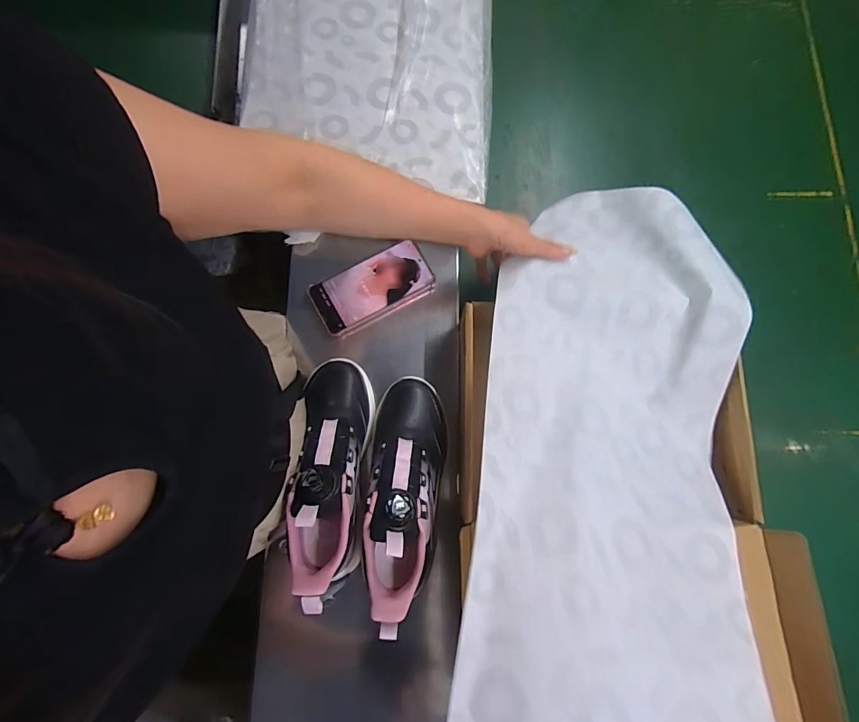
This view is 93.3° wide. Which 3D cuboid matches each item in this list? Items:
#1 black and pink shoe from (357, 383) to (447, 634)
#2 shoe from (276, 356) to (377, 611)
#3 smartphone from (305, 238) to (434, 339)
[{"bbox_3d":[-0.031,0.142,0.449,0.087,0.093,0.254,5,64,1],"label":"black and pink shoe"},{"bbox_3d":[-0.114,0.122,0.453,0.079,0.111,0.260,2,79,-2],"label":"shoe"},{"bbox_3d":[-0.077,-0.099,0.555,0.160,0.017,0.081,-28,84,-7],"label":"smartphone"}]

